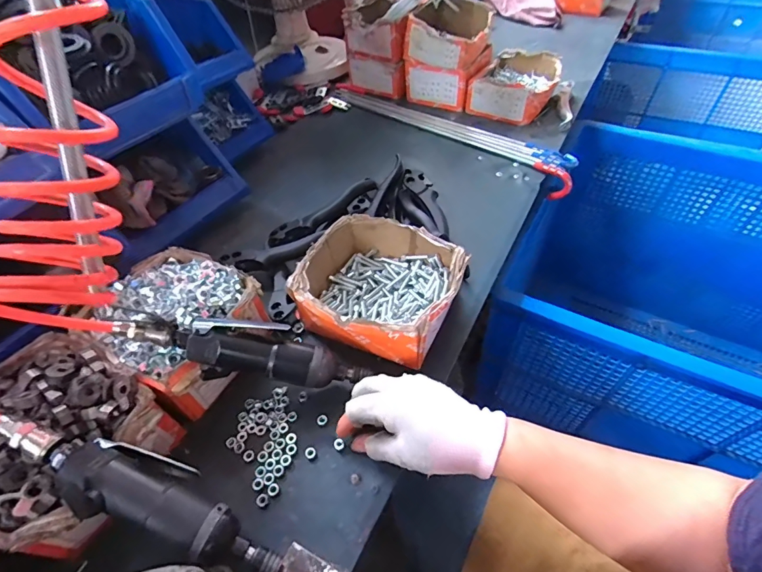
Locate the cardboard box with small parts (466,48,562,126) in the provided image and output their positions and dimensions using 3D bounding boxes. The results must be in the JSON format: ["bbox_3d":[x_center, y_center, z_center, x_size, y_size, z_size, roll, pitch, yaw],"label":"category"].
[{"bbox_3d":[0.262,-0.390,0.785,0.150,0.068,0.163,20,53,19],"label":"cardboard box with small parts"}]

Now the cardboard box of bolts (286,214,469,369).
[{"bbox_3d":[0.000,0.004,0.460,0.163,0.077,0.150,22,53,21],"label":"cardboard box of bolts"}]

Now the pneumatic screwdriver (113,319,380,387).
[{"bbox_3d":[-0.126,0.062,0.389,0.222,0.042,0.045,15,48,-11],"label":"pneumatic screwdriver"}]

